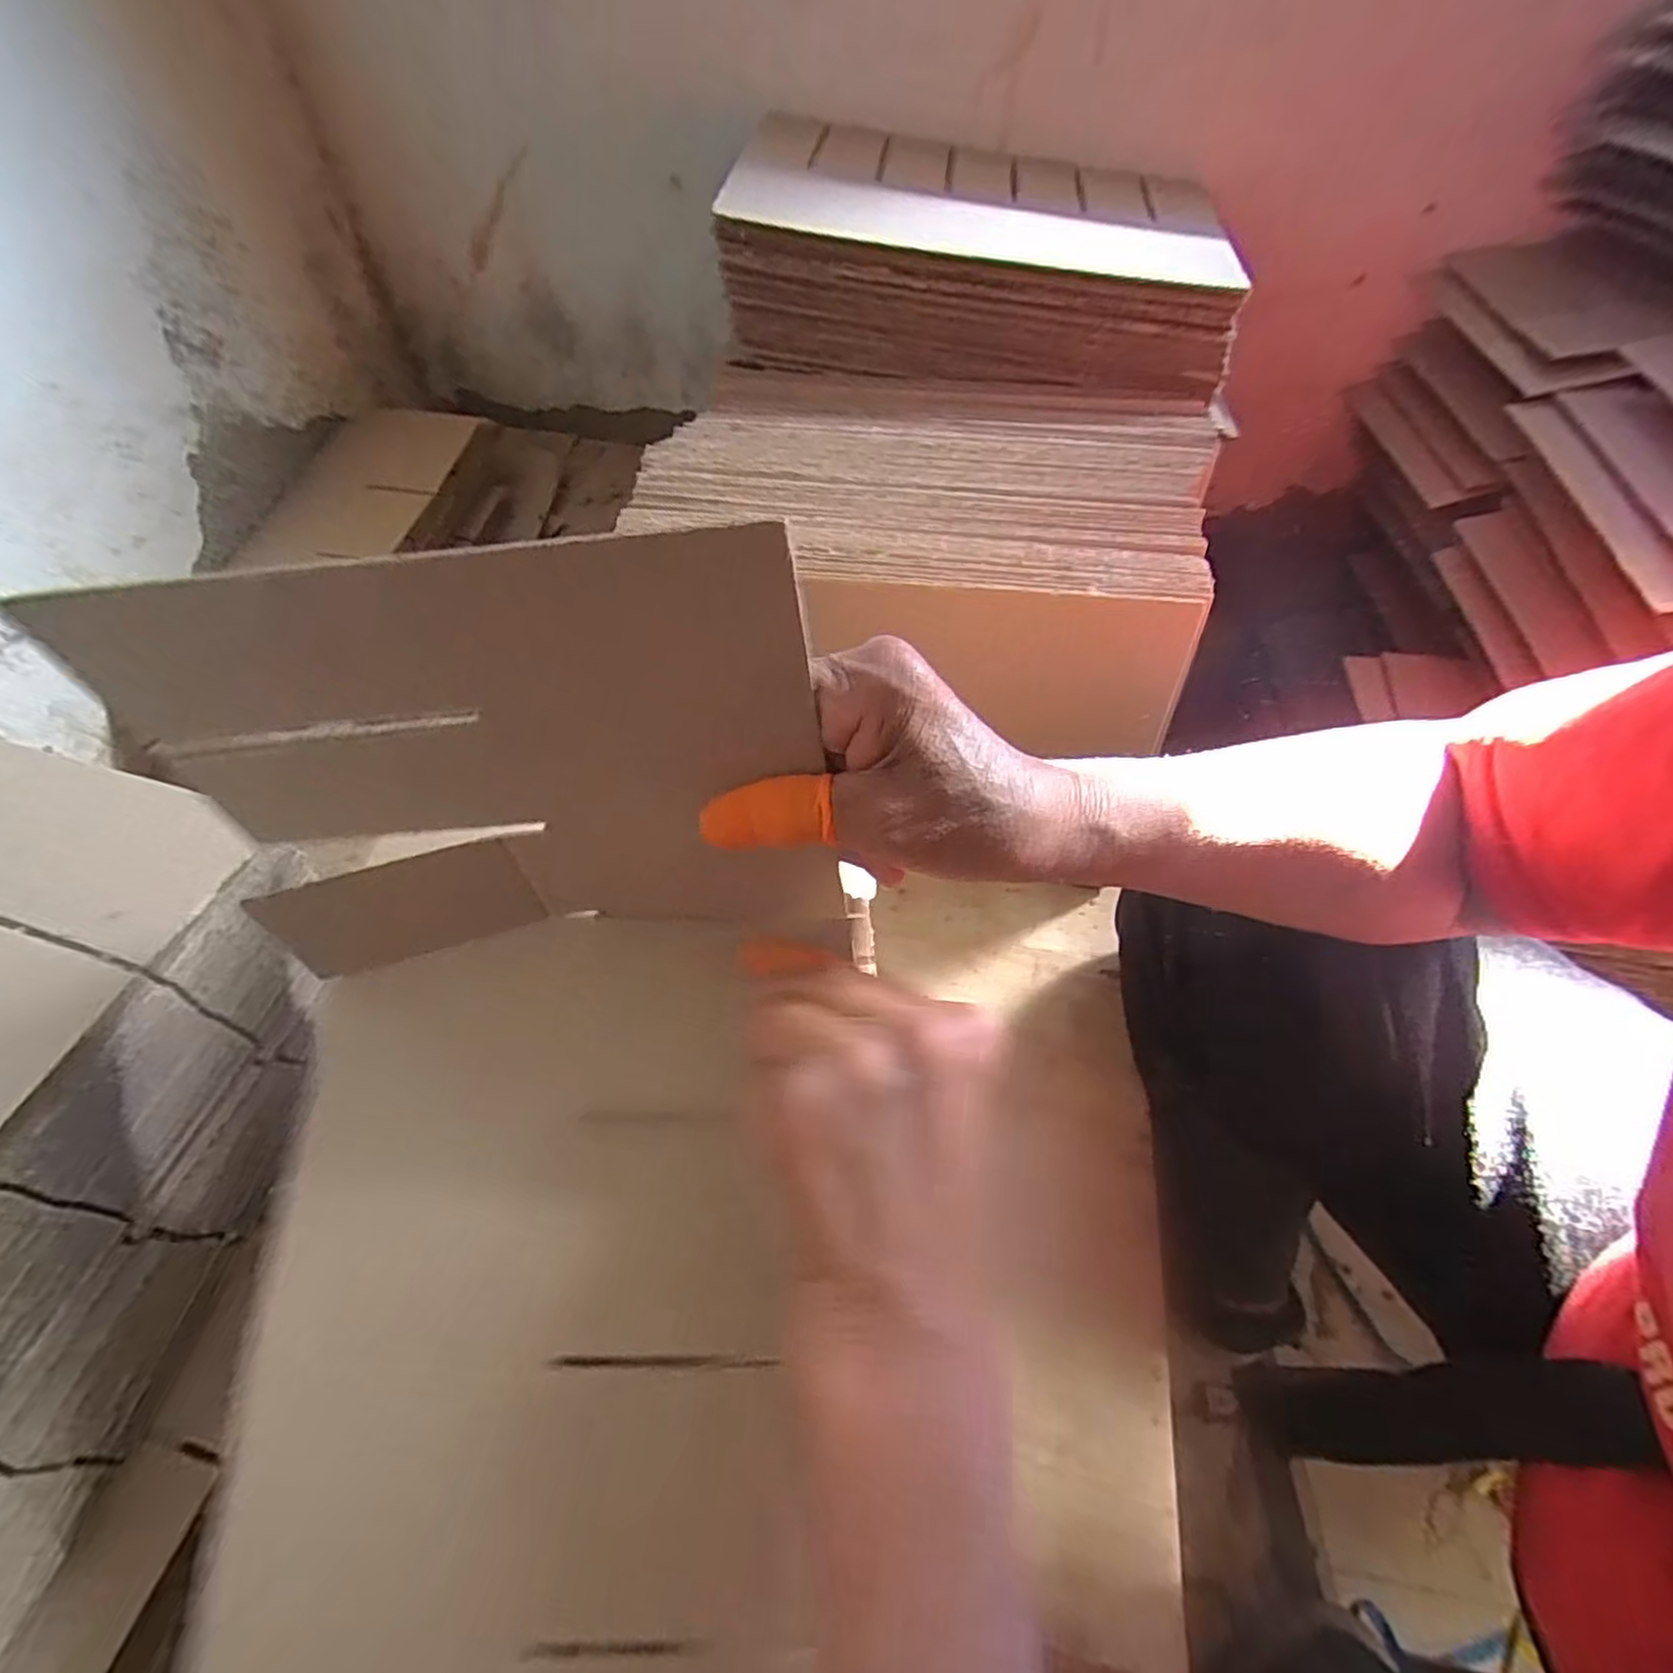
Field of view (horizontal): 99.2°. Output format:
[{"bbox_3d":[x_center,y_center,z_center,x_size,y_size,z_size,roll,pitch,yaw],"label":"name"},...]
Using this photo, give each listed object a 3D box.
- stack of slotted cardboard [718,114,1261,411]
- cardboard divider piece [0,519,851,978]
[{"bbox_3d":[0.110,-0.435,0.534,0.340,0.086,0.239,7,57,3],"label":"stack of slotted cardboard"},{"bbox_3d":[-0.102,-0.009,0.227,0.194,0.164,0.022,-5,50,3],"label":"cardboard divider piece"}]

